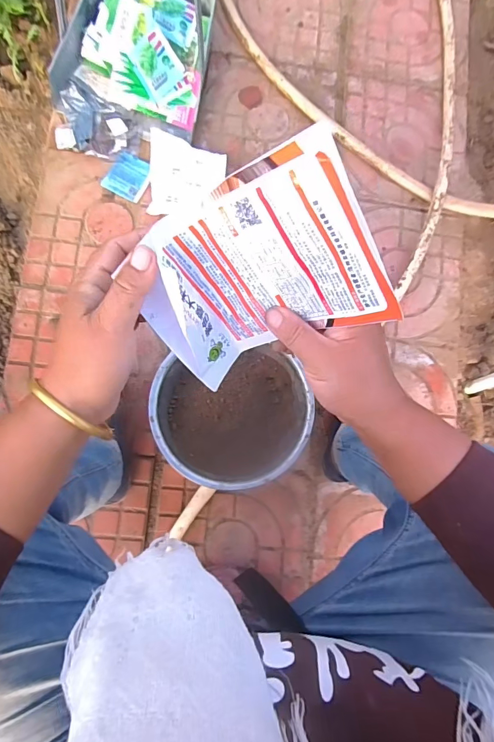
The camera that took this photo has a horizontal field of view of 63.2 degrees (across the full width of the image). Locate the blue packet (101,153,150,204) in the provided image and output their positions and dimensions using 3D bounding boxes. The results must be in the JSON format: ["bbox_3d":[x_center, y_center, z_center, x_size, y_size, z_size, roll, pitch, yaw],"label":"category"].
[{"bbox_3d":[-0.239,-0.393,0.813,0.076,0.008,0.087,24,83,-2],"label":"blue packet"}]

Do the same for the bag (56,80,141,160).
[{"bbox_3d":[-0.301,-0.506,0.823,0.170,0.039,0.146,10,84,-4],"label":"bag"}]

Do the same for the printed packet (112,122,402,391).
[{"bbox_3d":[0.001,-0.060,0.284,0.126,0.172,0.046,52,41,-28],"label":"printed packet"}]

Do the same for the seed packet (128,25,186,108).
[{"bbox_3d":[-0.179,-0.612,0.804,0.088,0.011,0.102,-37,112,-3],"label":"seed packet"}]

